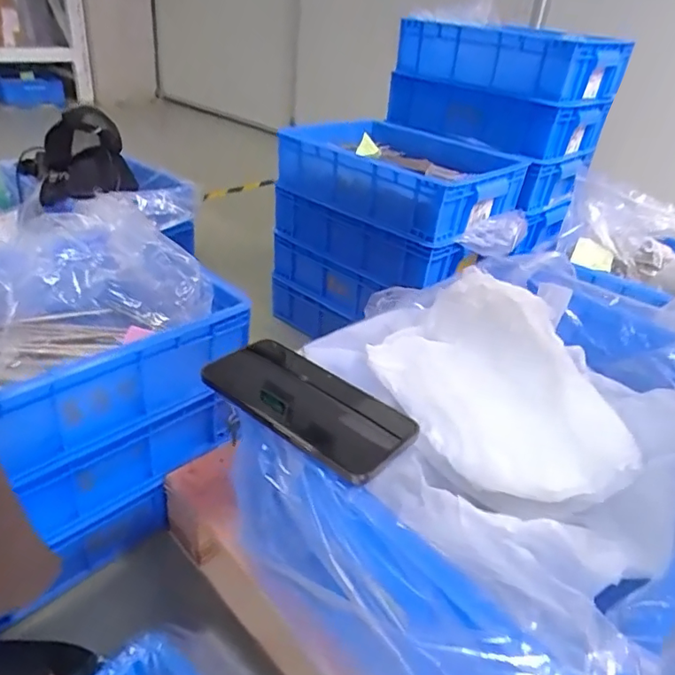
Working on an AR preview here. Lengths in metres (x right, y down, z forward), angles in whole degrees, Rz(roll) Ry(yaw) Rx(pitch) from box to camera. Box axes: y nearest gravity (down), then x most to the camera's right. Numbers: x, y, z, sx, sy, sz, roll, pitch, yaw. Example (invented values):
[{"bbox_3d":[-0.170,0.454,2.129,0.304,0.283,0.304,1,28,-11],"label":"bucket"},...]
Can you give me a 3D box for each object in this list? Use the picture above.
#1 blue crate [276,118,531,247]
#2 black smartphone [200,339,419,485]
[{"bbox_3d":[0.129,-0.314,1.056,0.284,0.123,0.443,-21,42,-38],"label":"blue crate"},{"bbox_3d":[-0.020,0.047,0.402,0.156,0.013,0.079,27,37,28],"label":"black smartphone"}]

